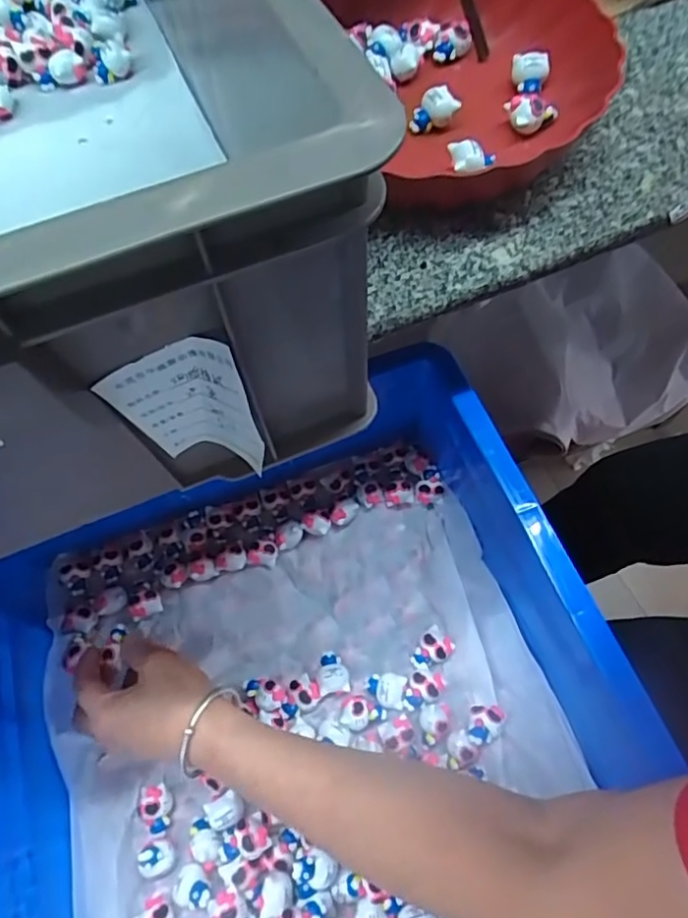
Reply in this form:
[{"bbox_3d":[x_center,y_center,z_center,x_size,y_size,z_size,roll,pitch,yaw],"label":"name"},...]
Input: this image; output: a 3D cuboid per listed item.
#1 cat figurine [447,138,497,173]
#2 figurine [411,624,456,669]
[{"bbox_3d":[0.083,-0.196,0.382,0.031,0.013,0.020,6,64,7],"label":"cat figurine"},{"bbox_3d":[0.071,0.154,0.471,0.025,0.016,0.037,38,71,20],"label":"figurine"}]

